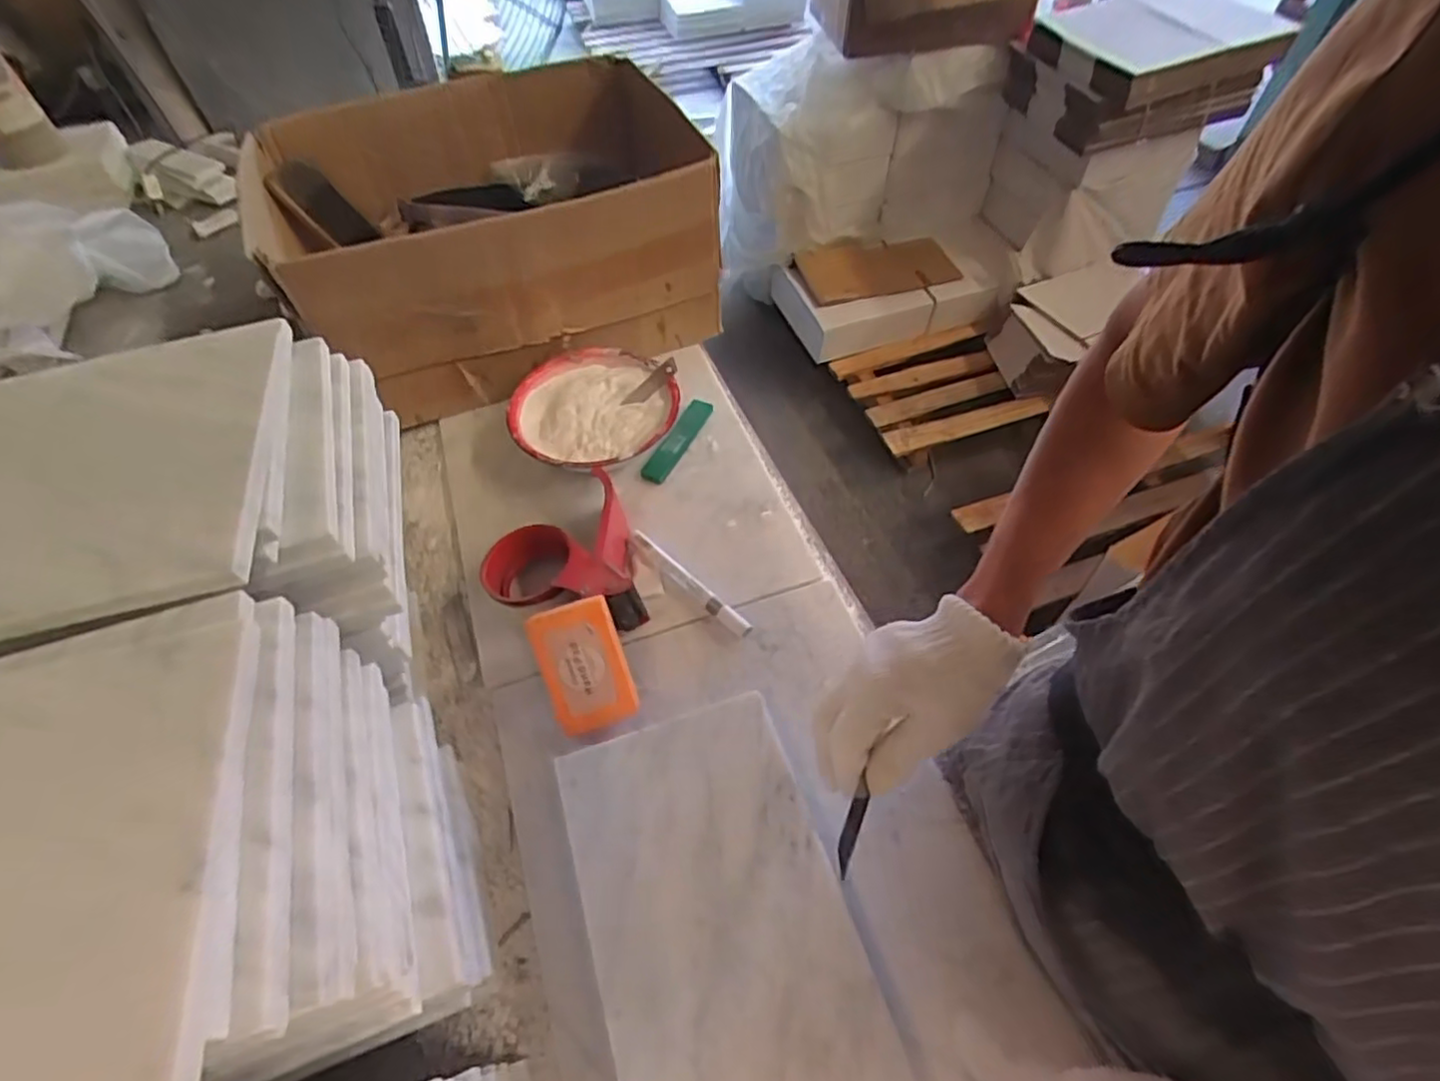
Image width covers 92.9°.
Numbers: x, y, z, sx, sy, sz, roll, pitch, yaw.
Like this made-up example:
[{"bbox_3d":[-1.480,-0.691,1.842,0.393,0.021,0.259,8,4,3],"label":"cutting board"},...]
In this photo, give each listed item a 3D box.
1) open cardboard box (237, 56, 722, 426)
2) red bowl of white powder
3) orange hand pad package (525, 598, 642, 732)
[{"bbox_3d":[-0.249,-0.396,0.799,0.457,0.196,0.406,-19,58,-12],"label":"open cardboard box"},{"bbox_3d":[-0.127,-0.131,0.715,0.162,0.056,0.169,0,56,0],"label":"red bowl of white powder"},{"bbox_3d":[-0.105,0.096,0.530,0.062,0.016,0.097,-18,96,-13],"label":"orange hand pad package"}]

